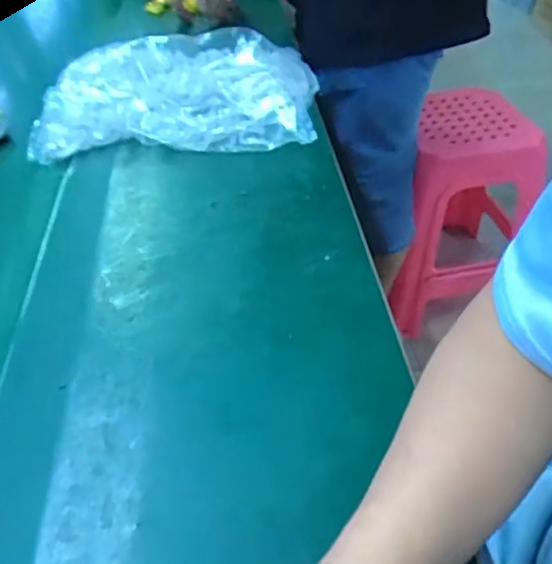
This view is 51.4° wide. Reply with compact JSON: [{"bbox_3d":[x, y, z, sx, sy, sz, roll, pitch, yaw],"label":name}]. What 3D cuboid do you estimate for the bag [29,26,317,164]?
[{"bbox_3d":[-0.128,-0.253,0.752,0.338,0.048,0.279,-3,42,1],"label":"bag"}]

